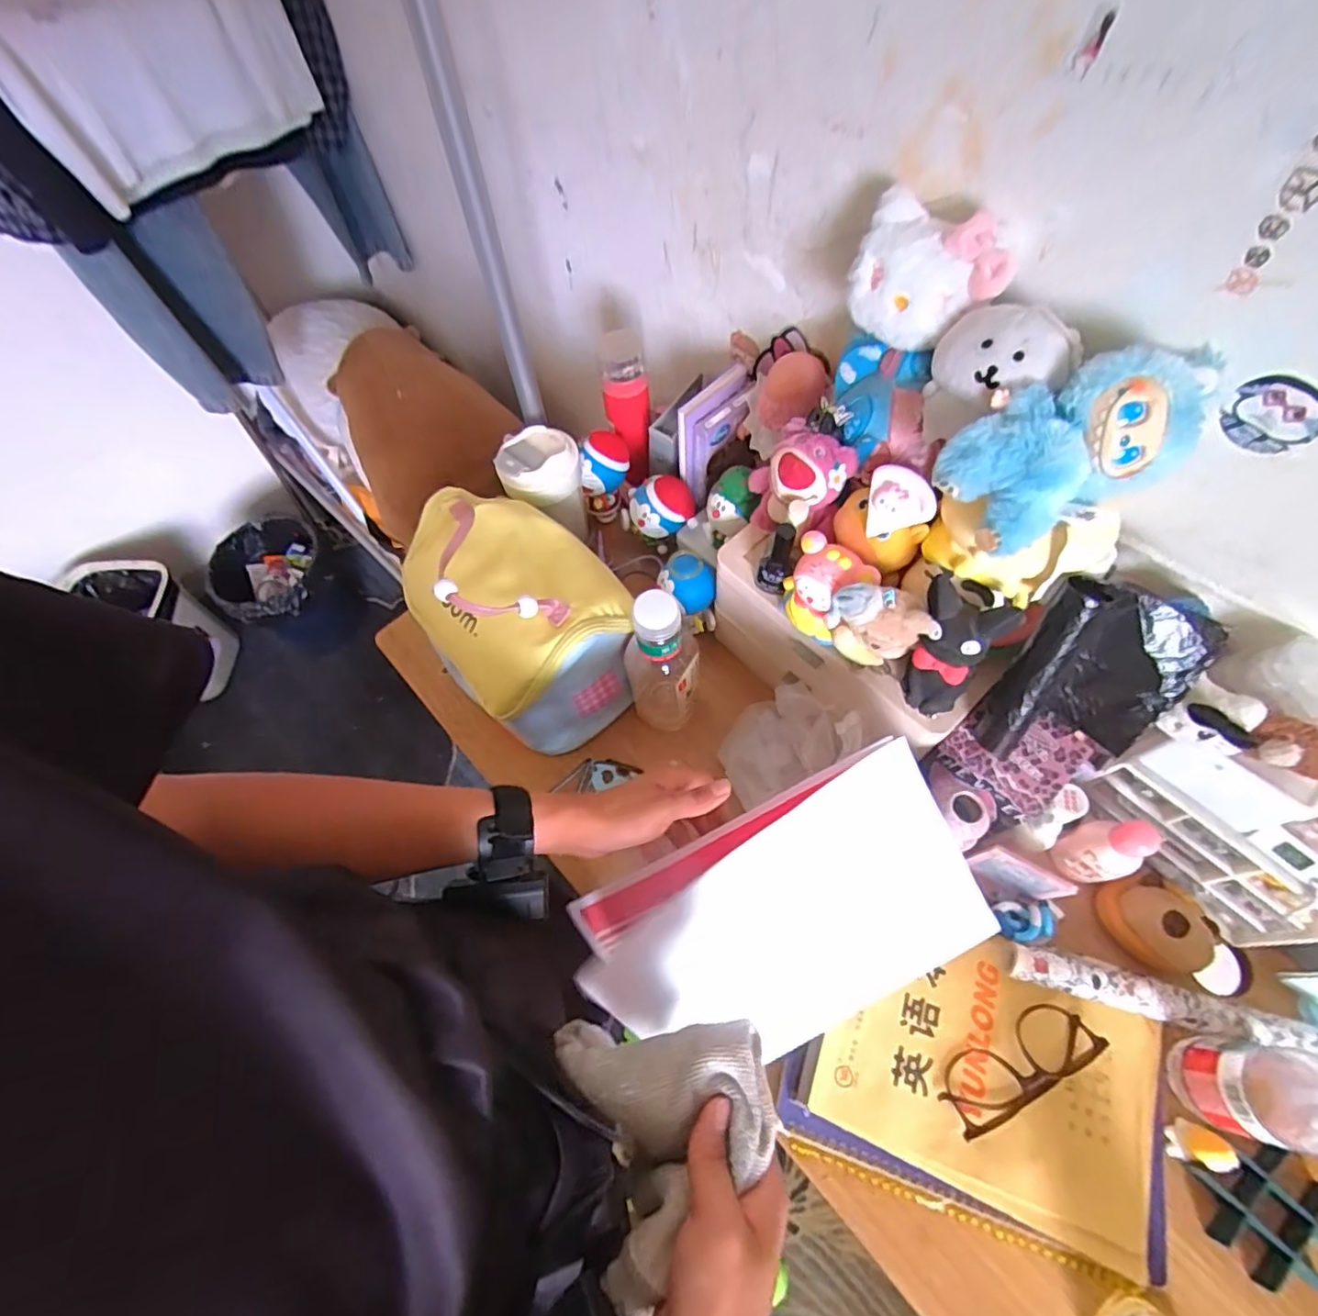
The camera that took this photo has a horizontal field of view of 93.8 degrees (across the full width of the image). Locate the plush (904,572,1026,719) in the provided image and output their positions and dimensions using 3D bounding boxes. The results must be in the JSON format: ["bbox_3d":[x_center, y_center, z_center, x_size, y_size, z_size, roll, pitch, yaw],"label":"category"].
[{"bbox_3d":[0.216,-0.007,0.470,0.060,0.105,0.046,32,66,17],"label":"plush"}]

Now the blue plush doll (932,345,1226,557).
[{"bbox_3d":[0.257,-0.135,0.381,0.146,0.079,0.079,-21,63,-11],"label":"blue plush doll"}]

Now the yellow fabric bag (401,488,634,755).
[{"bbox_3d":[-0.142,-0.052,0.623,0.156,0.203,0.232,-34,66,-17],"label":"yellow fabric bag"}]

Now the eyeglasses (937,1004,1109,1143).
[{"bbox_3d":[0.295,0.332,0.502,0.140,0.030,0.051,-23,63,-12],"label":"eyeglasses"}]

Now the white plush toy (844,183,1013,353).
[{"bbox_3d":[0.188,-0.267,0.437,0.099,0.083,0.046,23,63,12],"label":"white plush toy"}]

